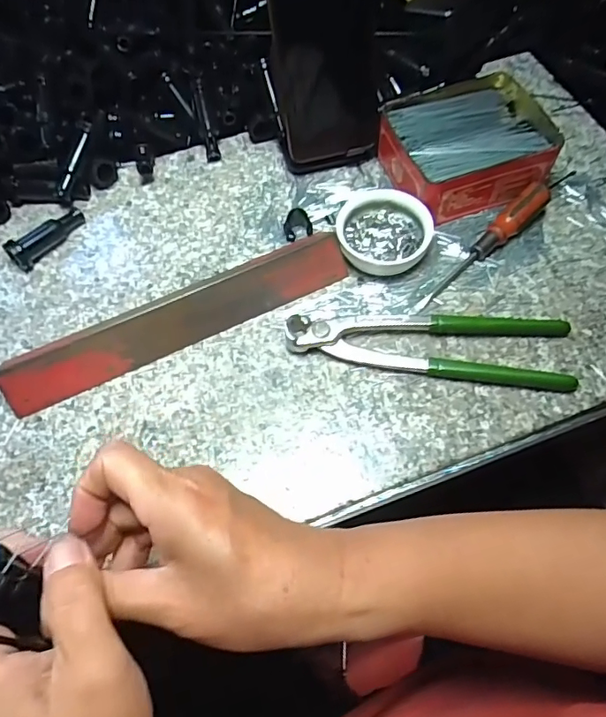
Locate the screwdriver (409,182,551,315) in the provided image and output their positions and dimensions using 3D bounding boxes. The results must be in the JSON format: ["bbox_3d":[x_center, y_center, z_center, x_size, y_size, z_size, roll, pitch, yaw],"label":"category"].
[{"bbox_3d":[0.139,-0.084,0.406,0.147,0.024,0.019,-42,68,-18],"label":"screwdriver"}]

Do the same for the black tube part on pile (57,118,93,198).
[{"bbox_3d":[-0.191,-0.168,0.444,0.010,0.008,0.067,16,87,10],"label":"black tube part on pile"}]

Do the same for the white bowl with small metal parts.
[{"bbox_3d":[0.062,-0.097,0.414,0.070,0.028,0.067,-1,62,1],"label":"white bowl with small metal parts"}]

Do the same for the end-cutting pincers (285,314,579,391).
[{"bbox_3d":[0.090,-0.016,0.381,0.198,0.017,0.055,7,62,5],"label":"end-cutting pincers"}]

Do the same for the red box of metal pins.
[{"bbox_3d":[0.132,-0.175,0.440,0.121,0.044,0.109,-19,63,-8],"label":"red box of metal pins"}]

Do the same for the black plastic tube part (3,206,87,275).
[{"bbox_3d":[-0.209,-0.101,0.432,0.019,0.023,0.070,29,66,16],"label":"black plastic tube part"}]

